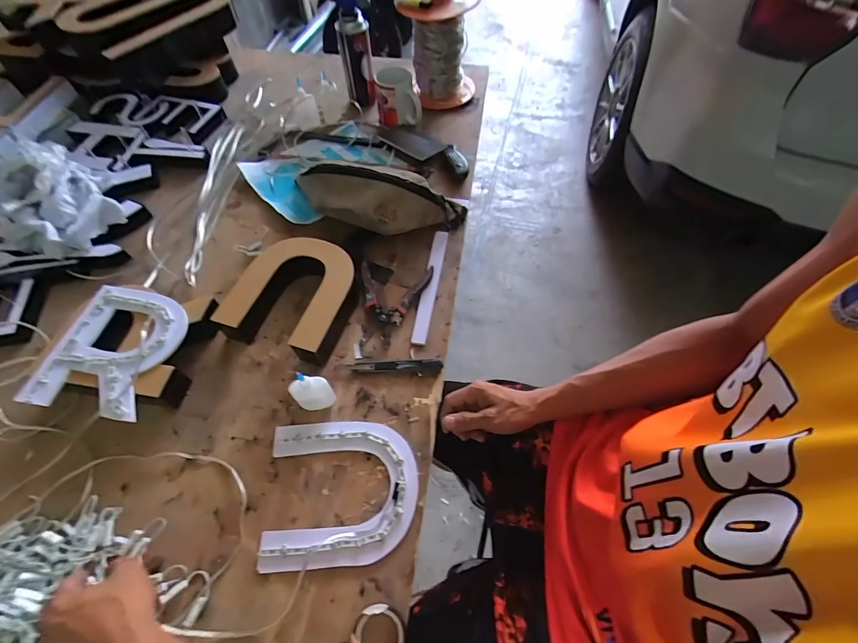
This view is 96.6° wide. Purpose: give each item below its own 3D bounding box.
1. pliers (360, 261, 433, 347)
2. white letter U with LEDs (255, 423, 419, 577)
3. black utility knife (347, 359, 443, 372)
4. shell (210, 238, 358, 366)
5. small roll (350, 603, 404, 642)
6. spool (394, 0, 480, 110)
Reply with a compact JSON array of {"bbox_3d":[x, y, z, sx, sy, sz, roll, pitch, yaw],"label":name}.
[{"bbox_3d":[-0.061,-0.032,0.614,0.115,0.016,0.141,6,59,4],"label":"pliers"},{"bbox_3d":[-0.107,0.207,0.474,0.181,0.010,0.164,-4,59,-2],"label":"white letter U with LEDs"},{"bbox_3d":[-0.049,0.066,0.562,0.135,0.009,0.018,-4,59,-1],"label":"black utility knife"},{"bbox_3d":[-0.205,-0.044,0.596,0.165,0.063,0.182,16,60,10],"label":"shell"},{"bbox_3d":[-0.051,0.326,0.395,0.056,0.021,0.049,34,65,19],"label":"small roll"},{"bbox_3d":[0.023,-0.645,0.884,0.176,0.208,0.171,1,59,1],"label":"spool"}]

